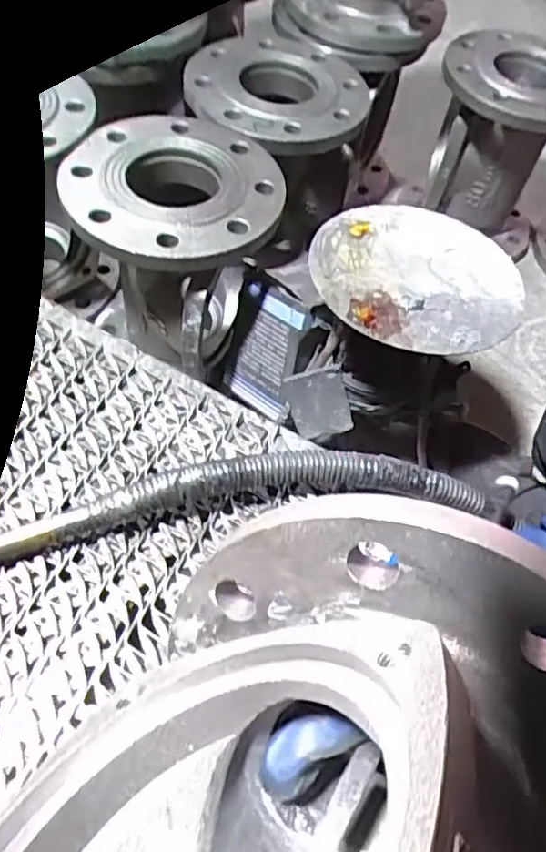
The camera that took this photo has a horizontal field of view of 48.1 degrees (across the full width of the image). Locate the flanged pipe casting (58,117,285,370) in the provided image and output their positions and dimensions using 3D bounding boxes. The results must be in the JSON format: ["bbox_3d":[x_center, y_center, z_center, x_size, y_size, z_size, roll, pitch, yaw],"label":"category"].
[{"bbox_3d":[-0.094,-0.159,0.600,0.184,0.188,0.199,15,56,3],"label":"flanged pipe casting"}]

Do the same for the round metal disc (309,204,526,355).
[{"bbox_3d":[0.114,-0.120,0.484,0.164,0.011,0.159,2,56,-3],"label":"round metal disc"}]

